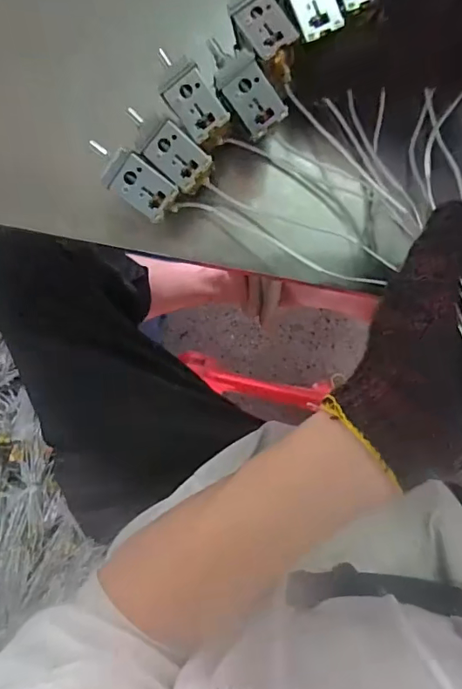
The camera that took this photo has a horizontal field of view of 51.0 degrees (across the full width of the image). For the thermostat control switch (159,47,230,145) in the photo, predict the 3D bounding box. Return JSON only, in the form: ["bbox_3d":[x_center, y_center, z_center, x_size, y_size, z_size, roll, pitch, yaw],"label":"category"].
[{"bbox_3d":[-0.021,-0.131,0.259,0.022,0.020,0.045,-37,93,1],"label":"thermostat control switch"}]

